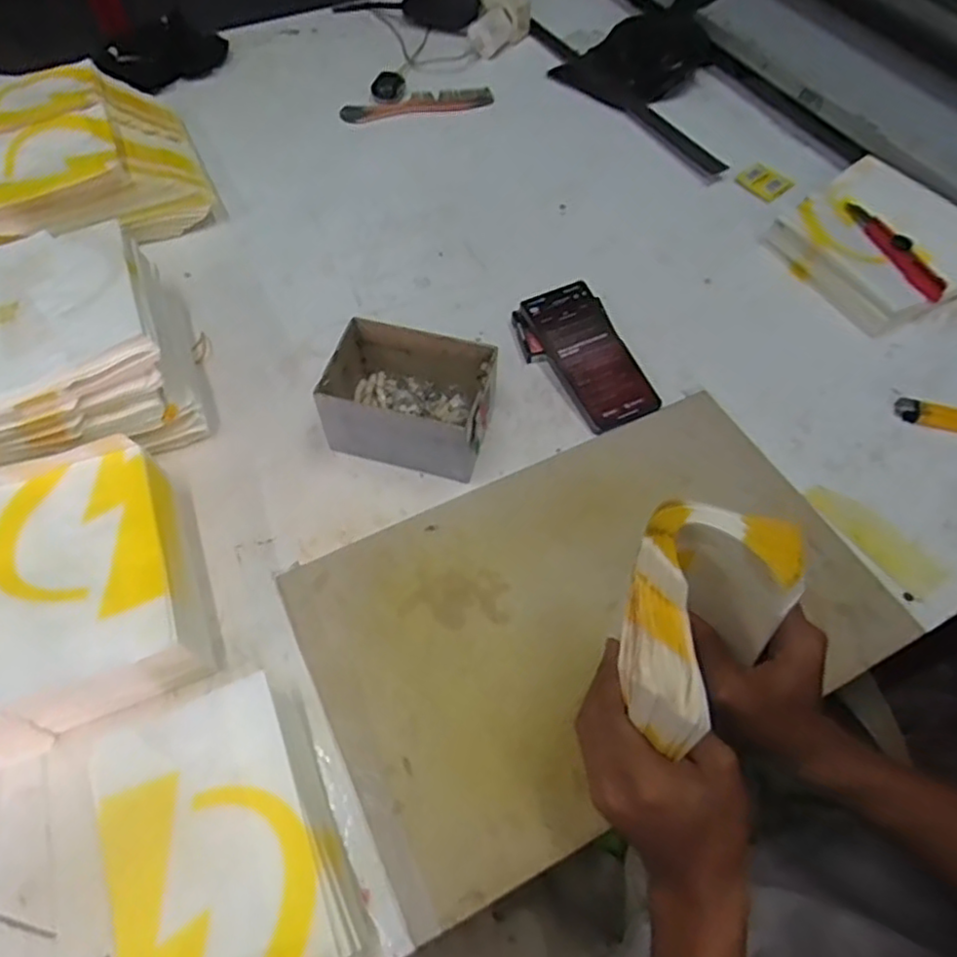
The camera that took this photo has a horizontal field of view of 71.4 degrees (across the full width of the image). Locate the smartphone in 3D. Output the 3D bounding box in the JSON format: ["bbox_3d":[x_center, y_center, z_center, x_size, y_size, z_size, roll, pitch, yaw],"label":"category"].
[{"bbox_3d":[0.111,-0.126,0.662,0.077,0.013,0.165,-24,71,-8],"label":"smartphone"}]

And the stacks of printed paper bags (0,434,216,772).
[{"bbox_3d":[-0.339,0.094,0.491,0.239,0.089,0.193,-19,60,-13],"label":"stacks of printed paper bags"}]

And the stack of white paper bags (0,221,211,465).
[{"bbox_3d":[-0.373,-0.116,0.602,0.188,0.119,0.204,-19,60,-13],"label":"stack of white paper bags"}]

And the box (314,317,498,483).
[{"bbox_3d":[-0.062,-0.070,0.604,0.139,0.081,0.094,14,58,8],"label":"box"}]

